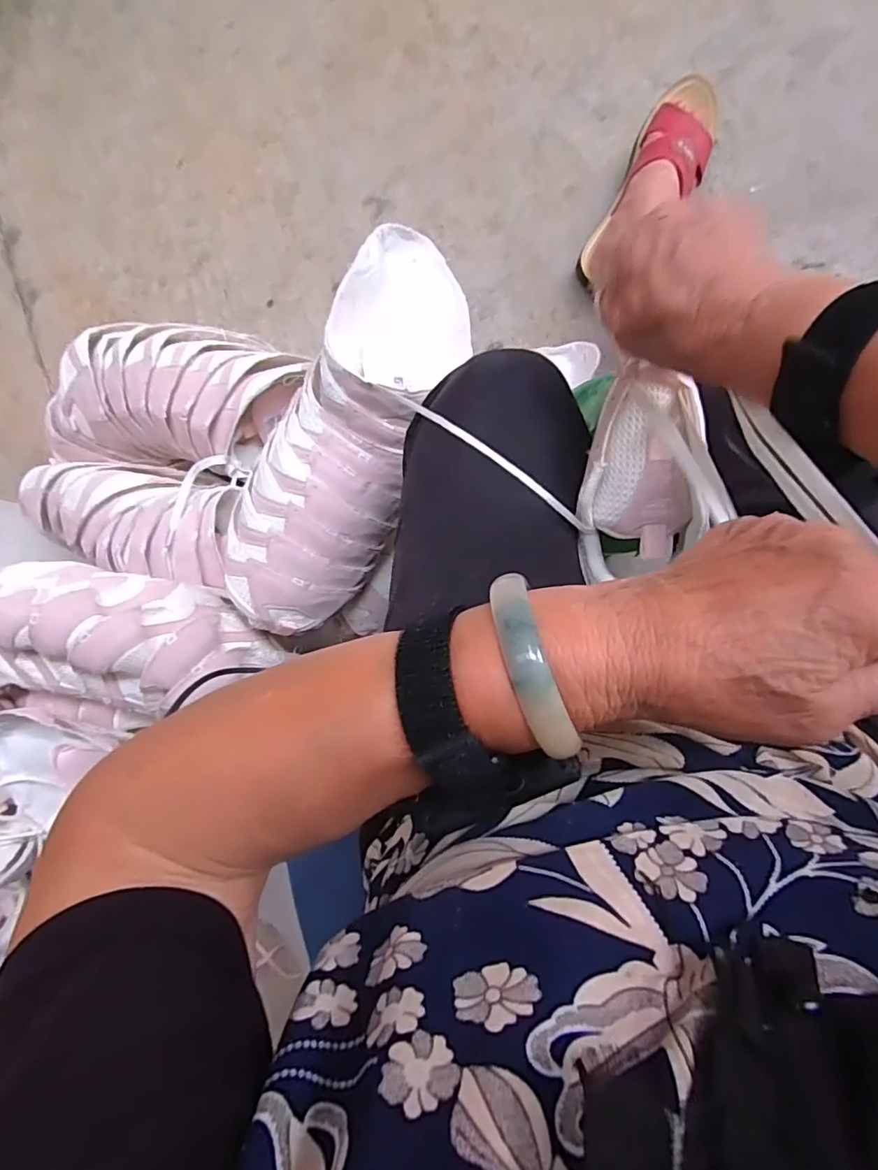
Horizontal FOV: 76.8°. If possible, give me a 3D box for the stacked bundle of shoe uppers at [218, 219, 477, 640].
[{"bbox_3d":[-0.080,-0.144,0.527,0.134,0.100,0.400,27,99,4],"label":"stacked bundle of shoe uppers"}]

